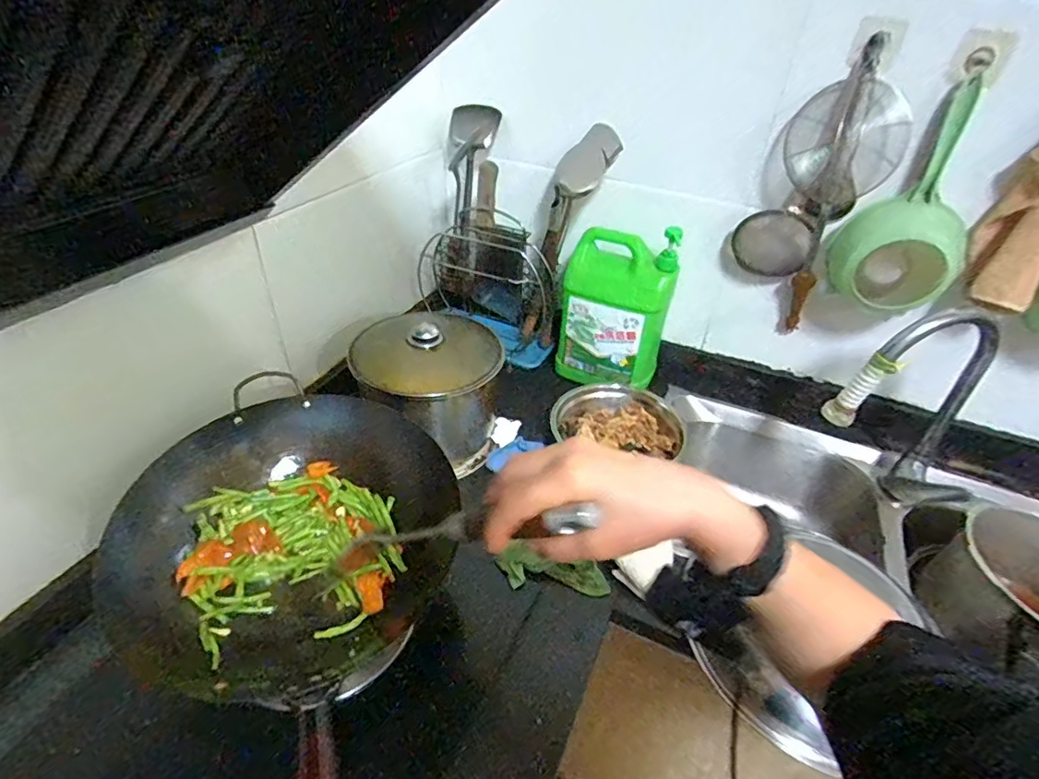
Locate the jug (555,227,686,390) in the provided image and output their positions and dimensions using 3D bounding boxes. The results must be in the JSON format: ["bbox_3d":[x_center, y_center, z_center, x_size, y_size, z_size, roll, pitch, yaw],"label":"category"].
[{"bbox_3d":[0.172,-0.144,0.968,0.182,0.274,0.098,11,39,8],"label":"jug"}]

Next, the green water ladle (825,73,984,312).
[{"bbox_3d":[0.577,-0.259,0.785,0.157,0.303,0.116,33,46,31],"label":"green water ladle"}]

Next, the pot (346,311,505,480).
[{"bbox_3d":[-0.126,-0.001,0.855,0.191,0.205,0.223,21,41,19],"label":"pot"}]

